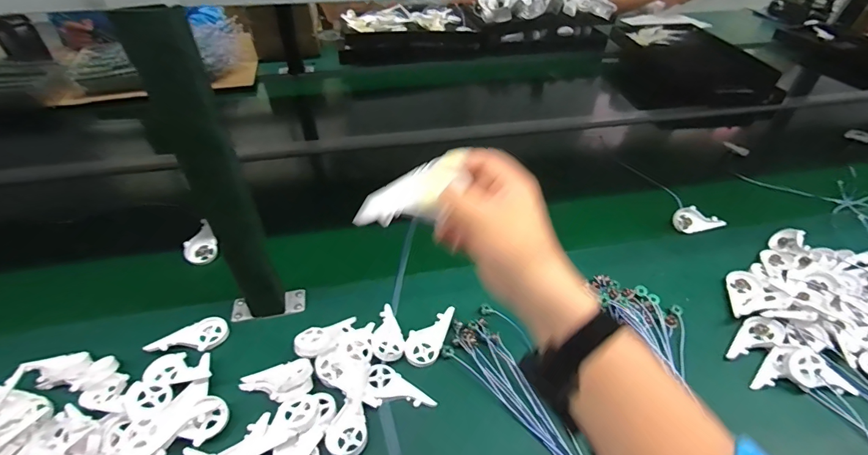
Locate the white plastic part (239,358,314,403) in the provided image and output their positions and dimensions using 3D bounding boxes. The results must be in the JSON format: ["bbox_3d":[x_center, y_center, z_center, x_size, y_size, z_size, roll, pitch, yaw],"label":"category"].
[{"bbox_3d":[-0.191,0.188,0.496,0.087,0.021,0.054,-10,44,-13],"label":"white plastic part"}]

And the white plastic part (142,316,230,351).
[{"bbox_3d":[-0.327,0.150,0.549,0.094,0.012,0.049,-8,41,-31],"label":"white plastic part"}]

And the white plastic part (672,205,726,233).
[{"bbox_3d":[0.486,-0.016,0.756,0.089,0.022,0.044,-6,43,-9],"label":"white plastic part"}]

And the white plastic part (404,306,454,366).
[{"bbox_3d":[-0.007,0.143,0.556,0.046,0.008,0.090,22,62,3],"label":"white plastic part"}]

